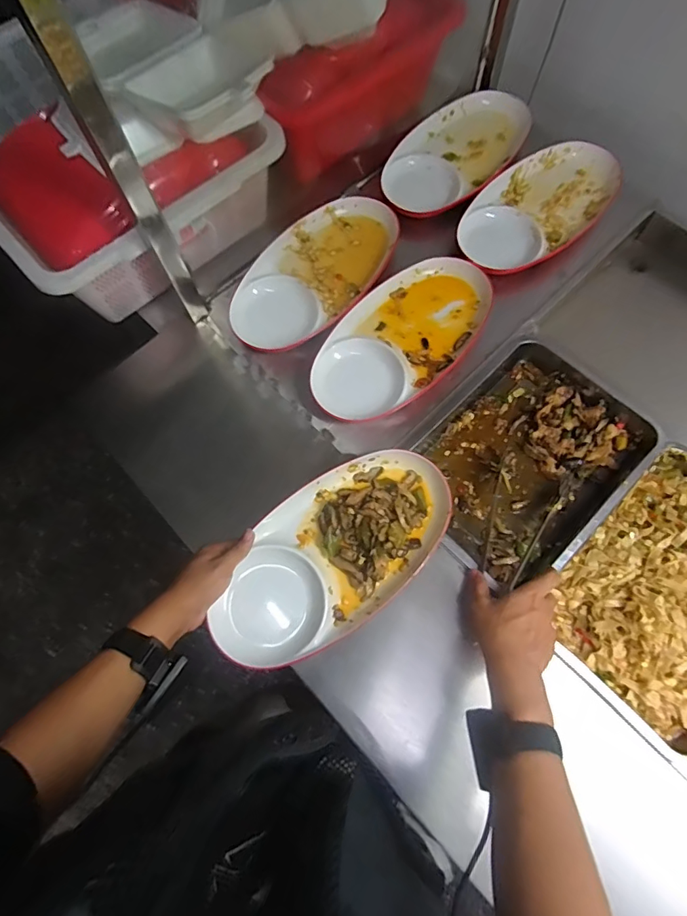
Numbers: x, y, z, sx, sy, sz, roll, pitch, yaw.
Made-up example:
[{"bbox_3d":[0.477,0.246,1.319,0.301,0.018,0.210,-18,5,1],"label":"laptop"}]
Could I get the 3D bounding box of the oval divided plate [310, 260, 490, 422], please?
[{"bbox_3d":[0.094,-0.191,0.725,0.179,0.036,0.331,35,74,14],"label":"oval divided plate"}]

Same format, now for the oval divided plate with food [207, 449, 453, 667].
[{"bbox_3d":[-0.010,0.119,0.594,0.334,0.041,0.172,-41,73,-13],"label":"oval divided plate with food"}]

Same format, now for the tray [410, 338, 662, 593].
[{"bbox_3d":[0.269,0.000,0.692,0.252,0.046,0.373,42,76,16],"label":"tray"}]

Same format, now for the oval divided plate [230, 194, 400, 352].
[{"bbox_3d":[-0.044,-0.316,0.781,0.178,0.035,0.340,34,74,14],"label":"oval divided plate"}]

